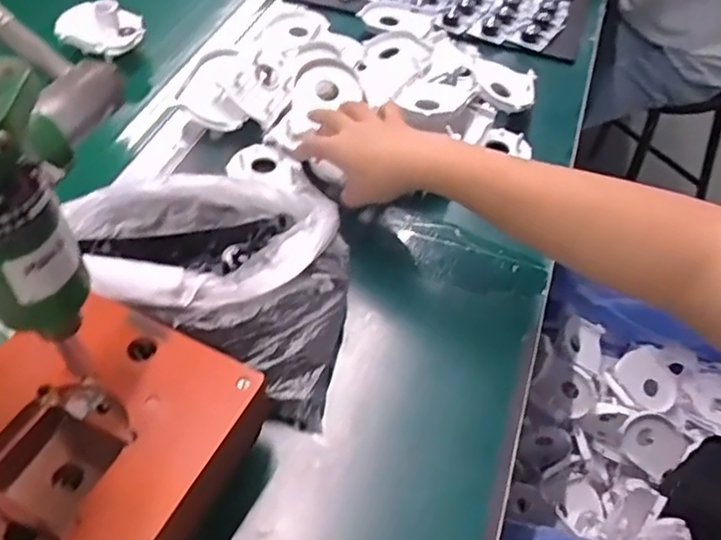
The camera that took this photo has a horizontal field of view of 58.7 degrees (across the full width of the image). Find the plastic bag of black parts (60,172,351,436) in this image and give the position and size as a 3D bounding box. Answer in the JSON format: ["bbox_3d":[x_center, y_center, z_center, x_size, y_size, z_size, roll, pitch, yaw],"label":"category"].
[{"bbox_3d":[-0.099,-0.012,0.487,0.224,0.067,0.173,22,53,14],"label":"plastic bag of black parts"}]

